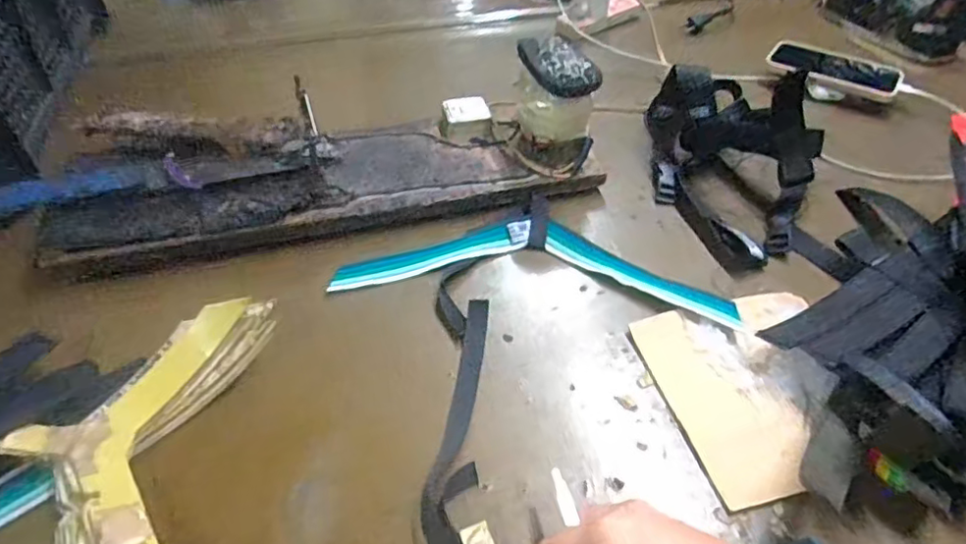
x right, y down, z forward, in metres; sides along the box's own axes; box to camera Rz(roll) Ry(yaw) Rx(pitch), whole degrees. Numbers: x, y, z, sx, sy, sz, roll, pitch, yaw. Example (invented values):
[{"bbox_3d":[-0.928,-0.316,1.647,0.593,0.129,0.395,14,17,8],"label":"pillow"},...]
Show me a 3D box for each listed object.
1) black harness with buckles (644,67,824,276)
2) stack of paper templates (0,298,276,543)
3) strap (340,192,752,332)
[{"bbox_3d":[0.216,-0.108,0.559,0.176,0.097,0.155,22,49,21],"label":"black harness with buckles"},{"bbox_3d":[-0.232,0.117,0.378,0.140,0.044,0.230,2,45,3],"label":"stack of paper templates"},{"bbox_3d":[0.044,-0.017,0.531,0.332,0.010,0.129,5,45,6],"label":"strap"}]

